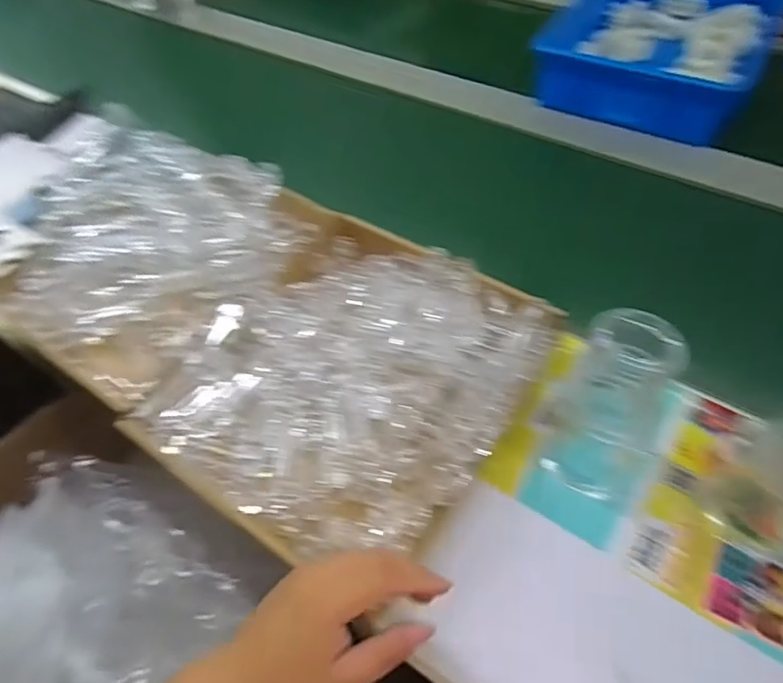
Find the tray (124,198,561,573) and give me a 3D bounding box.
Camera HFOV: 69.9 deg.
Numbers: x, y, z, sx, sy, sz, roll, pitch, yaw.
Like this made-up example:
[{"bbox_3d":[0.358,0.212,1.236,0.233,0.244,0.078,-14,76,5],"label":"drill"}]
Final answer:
[{"bbox_3d":[-0.038,0.028,0.515,0.297,0.057,0.316,27,60,22],"label":"tray"}]

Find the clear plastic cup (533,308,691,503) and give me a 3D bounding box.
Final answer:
[{"bbox_3d":[0.159,0.049,0.415,0.074,0.177,0.056,23,59,20],"label":"clear plastic cup"}]

